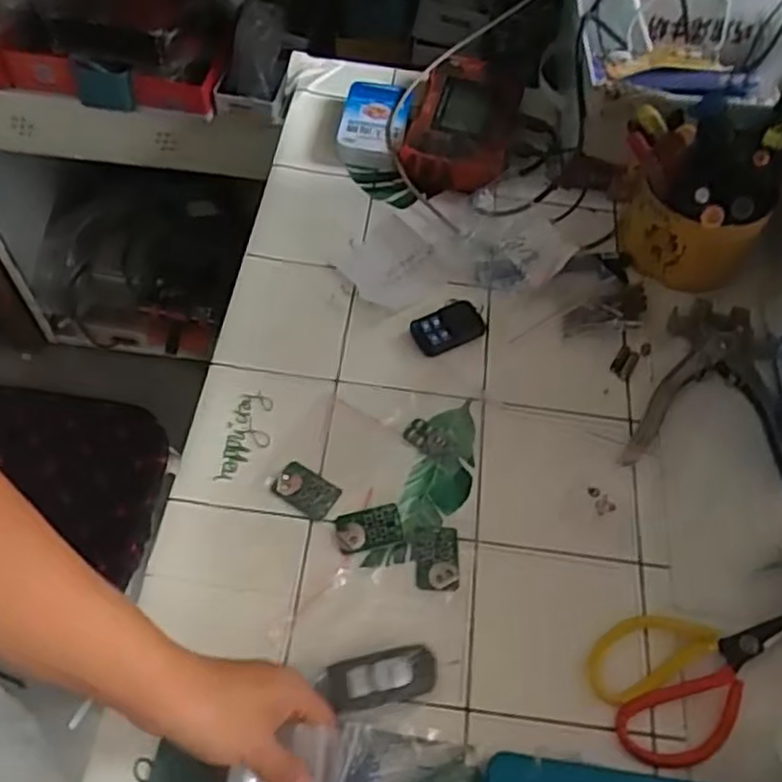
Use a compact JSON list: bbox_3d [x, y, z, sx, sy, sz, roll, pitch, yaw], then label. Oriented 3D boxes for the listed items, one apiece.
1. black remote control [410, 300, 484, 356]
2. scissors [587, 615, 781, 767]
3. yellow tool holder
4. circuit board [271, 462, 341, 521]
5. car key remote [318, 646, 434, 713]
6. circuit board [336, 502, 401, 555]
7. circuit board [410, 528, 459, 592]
[{"bbox_3d":[0.049,-0.054,0.606,0.060,0.014,0.036,-23,62,-17],"label":"black remote control"},{"bbox_3d":[0.211,0.174,0.479,0.160,0.023,0.086,-24,62,-18],"label":"scissors"},{"bbox_3d":[0.274,-0.166,0.617,0.095,0.124,0.116,37,63,18],"label":"yellow tool holder"},{"bbox_3d":[-0.062,0.073,0.528,0.045,0.004,0.030,29,60,14],"label":"circuit board"},{"bbox_3d":[-0.008,0.181,0.454,0.071,0.012,0.029,-8,59,-9],"label":"car key remote"},{"bbox_3d":[-0.015,0.098,0.512,0.045,0.007,0.029,-9,59,-9],"label":"circuit board"},{"bbox_3d":[0.031,0.118,0.509,0.032,0.007,0.045,2,58,-2],"label":"circuit board"}]

